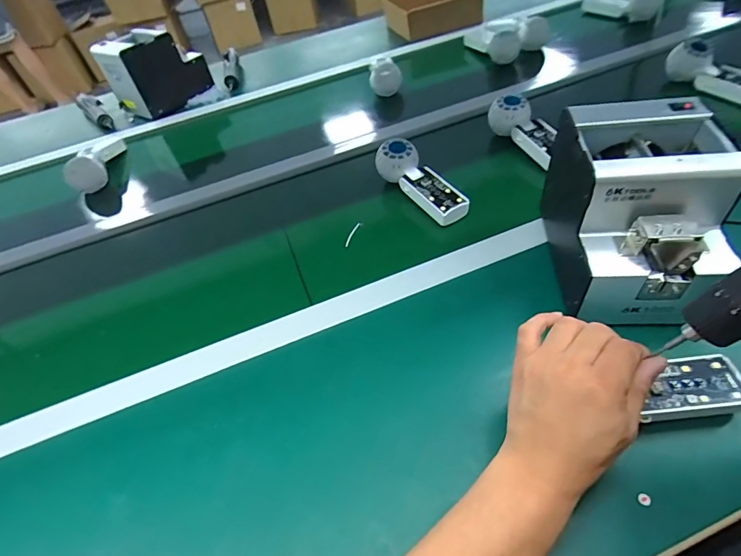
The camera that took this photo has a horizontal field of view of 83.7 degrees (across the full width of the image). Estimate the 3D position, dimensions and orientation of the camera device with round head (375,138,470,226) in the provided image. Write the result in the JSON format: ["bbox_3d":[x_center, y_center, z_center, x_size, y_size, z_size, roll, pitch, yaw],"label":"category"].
[{"bbox_3d":[0.075,-0.141,0.608,0.062,0.047,0.169,-33,65,-21],"label":"camera device with round head"}]

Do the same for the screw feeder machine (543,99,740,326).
[{"bbox_3d":[0.269,-0.068,0.422,0.133,0.149,0.181,2,49,8],"label":"screw feeder machine"}]

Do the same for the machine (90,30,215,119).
[{"bbox_3d":[-0.480,-0.465,0.926,0.122,0.153,0.187,29,57,28],"label":"machine"}]

